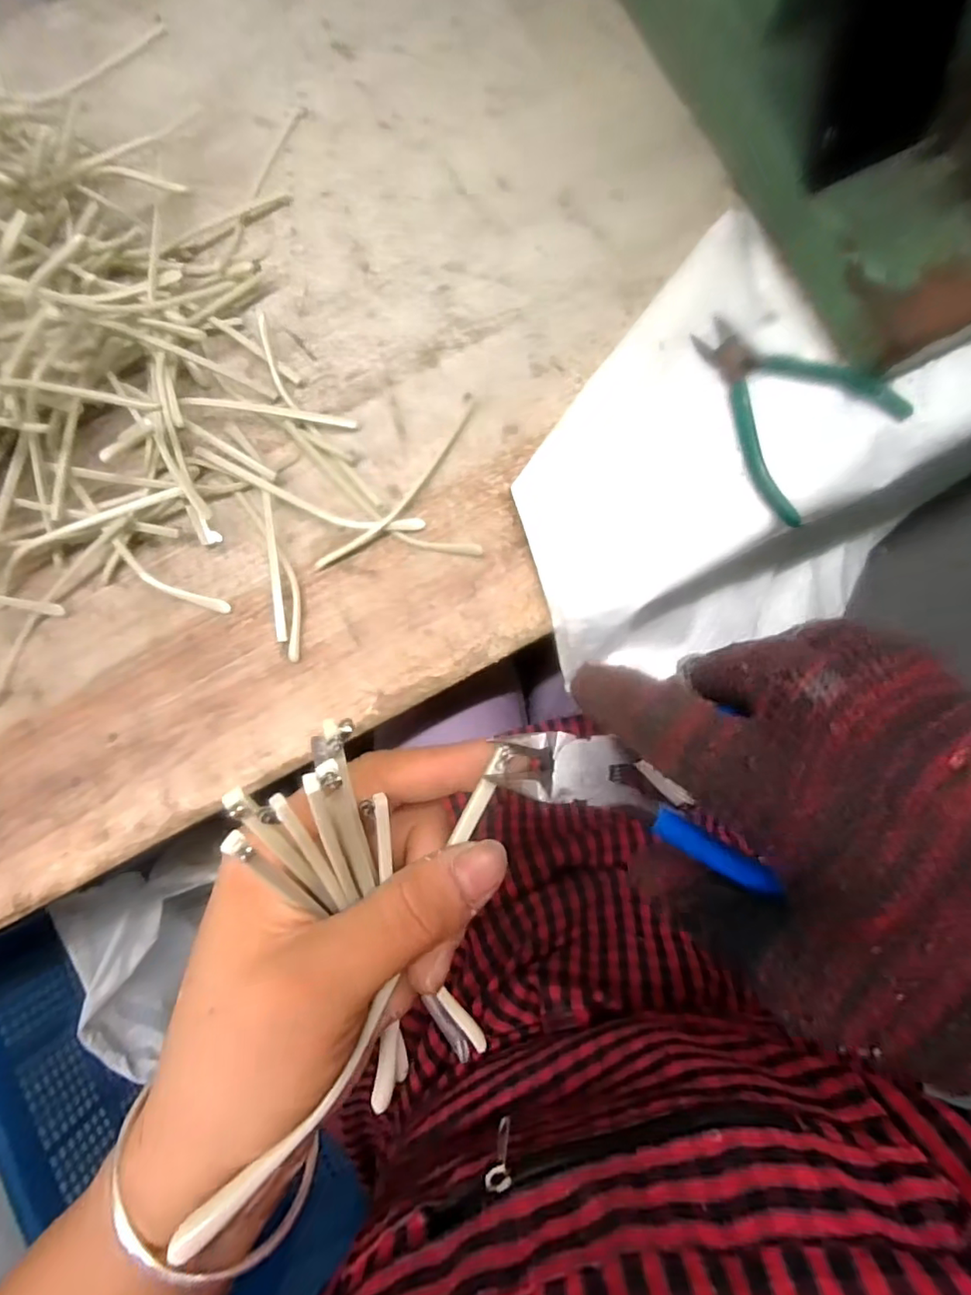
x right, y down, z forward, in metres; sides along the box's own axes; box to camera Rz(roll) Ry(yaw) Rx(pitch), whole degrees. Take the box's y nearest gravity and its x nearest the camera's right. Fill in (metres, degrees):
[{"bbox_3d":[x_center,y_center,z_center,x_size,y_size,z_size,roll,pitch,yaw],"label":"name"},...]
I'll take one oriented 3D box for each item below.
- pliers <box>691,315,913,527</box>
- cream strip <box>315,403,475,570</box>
[{"bbox_3d":[0.172,-0.145,0.339,0.115,0.016,0.098,44,86,4],"label":"pliers"},{"bbox_3d":[-0.048,-0.093,0.337,0.018,0.011,0.132,42,86,4],"label":"cream strip"}]

